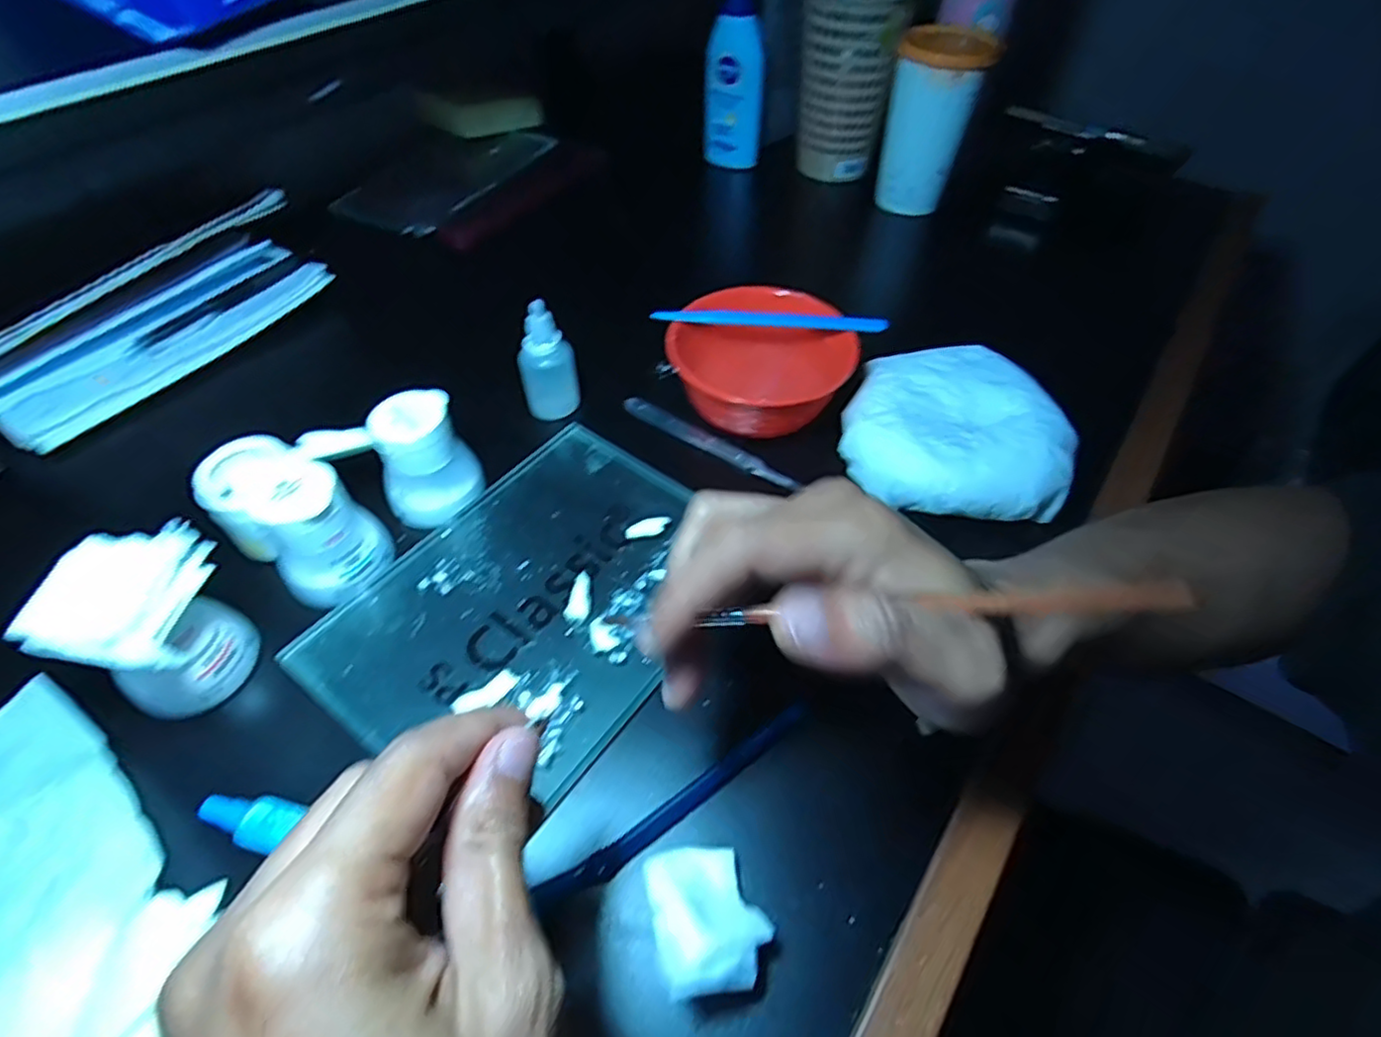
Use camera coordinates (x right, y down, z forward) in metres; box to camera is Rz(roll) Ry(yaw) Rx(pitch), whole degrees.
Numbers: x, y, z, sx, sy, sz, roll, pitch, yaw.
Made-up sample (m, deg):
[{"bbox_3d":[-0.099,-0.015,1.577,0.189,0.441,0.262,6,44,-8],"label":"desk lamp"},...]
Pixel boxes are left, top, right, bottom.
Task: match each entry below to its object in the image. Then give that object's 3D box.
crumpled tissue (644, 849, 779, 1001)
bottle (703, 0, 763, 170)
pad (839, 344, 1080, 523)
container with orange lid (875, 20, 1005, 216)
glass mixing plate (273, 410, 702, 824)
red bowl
[{"bbox_3d":[0.007,0.144,0.238,0.038,0.035,0.046,-12,53,-11],"label":"crumpled tissue"},{"bbox_3d":[0.041,-0.400,0.596,0.048,0.143,0.036,-9,53,-9],"label":"bottle"},{"bbox_3d":[0.152,-0.054,0.384,0.119,0.040,0.110,7,52,4],"label":"pad"},{"bbox_3d":[0.203,-0.337,0.562,0.070,0.124,0.070,22,54,15],"label":"container with orange lid"},{"bbox_3d":[-0.074,0.037,0.333,0.148,0.010,0.199,31,57,20],"label":"glass mixing plate"},{"bbox_3d":[0.042,-0.090,0.411,0.109,0.057,0.099,-19,55,-17],"label":"red bowl"}]

